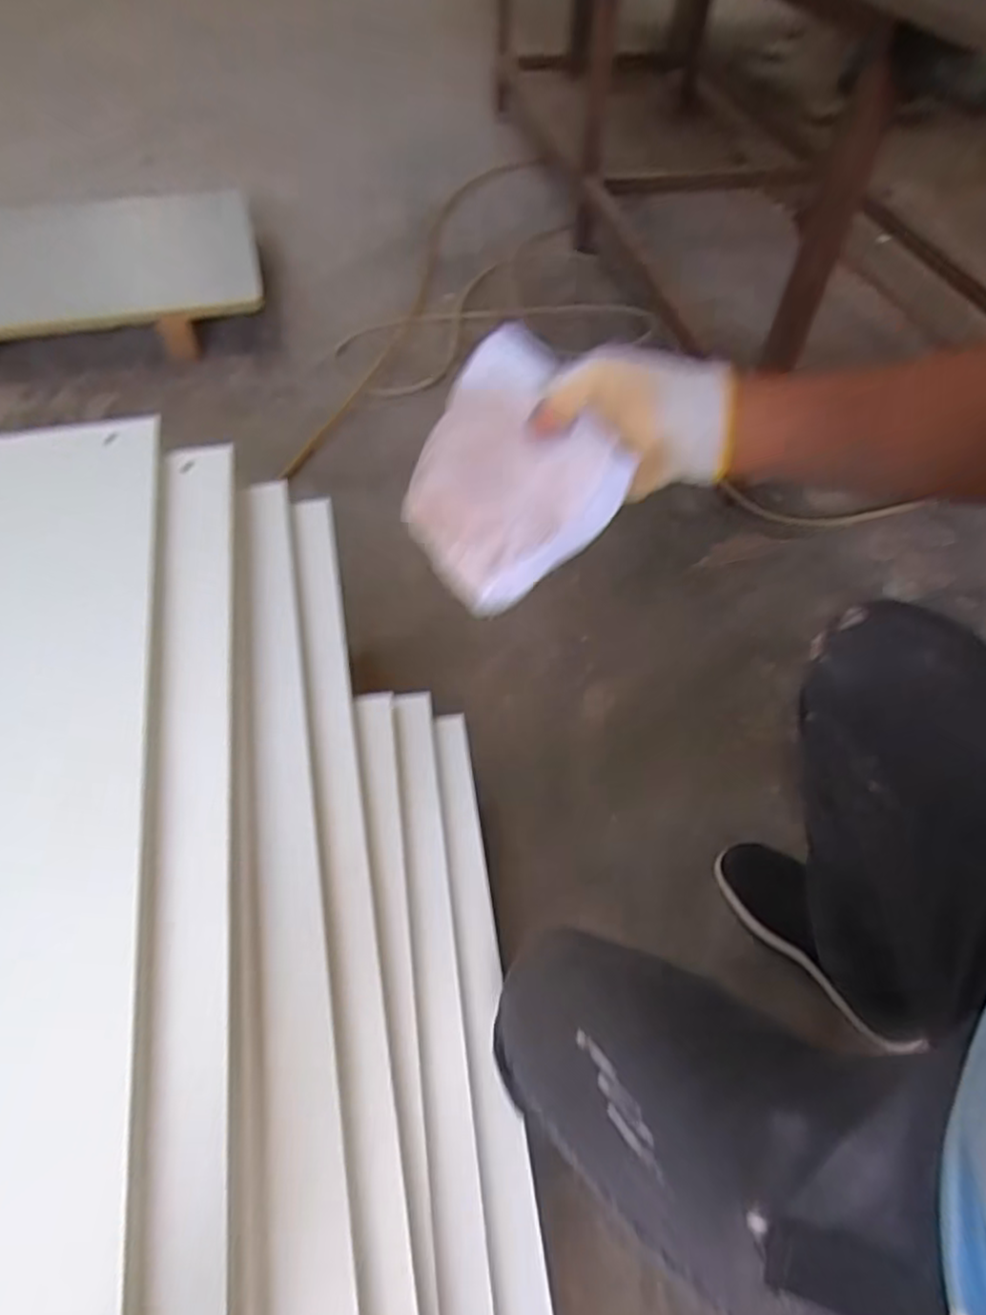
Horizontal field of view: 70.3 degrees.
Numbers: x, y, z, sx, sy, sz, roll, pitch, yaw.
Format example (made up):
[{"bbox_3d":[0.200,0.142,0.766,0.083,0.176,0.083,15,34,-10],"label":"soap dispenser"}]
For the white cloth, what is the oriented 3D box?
[{"bbox_3d":[0.002,-0.128,0.477,0.143,0.026,0.150,-39,77,10],"label":"white cloth"}]

